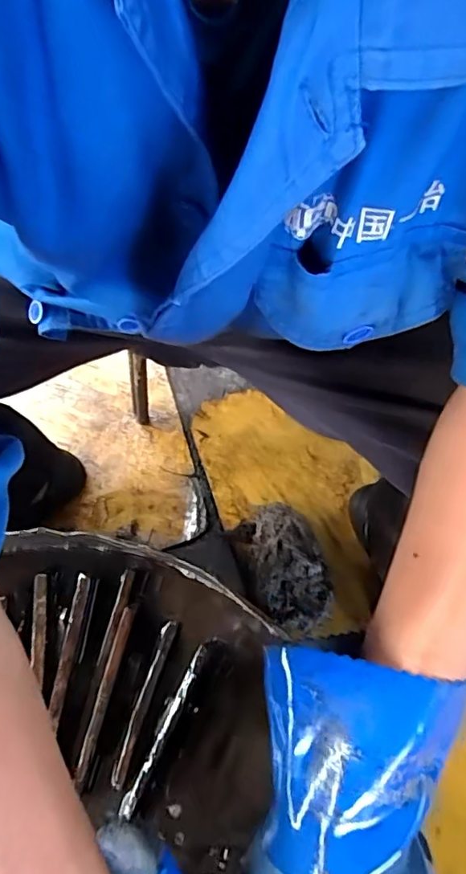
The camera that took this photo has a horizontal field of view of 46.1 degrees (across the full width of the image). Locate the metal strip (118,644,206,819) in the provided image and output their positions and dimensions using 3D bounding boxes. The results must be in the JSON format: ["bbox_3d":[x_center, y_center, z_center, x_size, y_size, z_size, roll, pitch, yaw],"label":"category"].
[{"bbox_3d":[-0.051,0.219,0.413,0.010,0.013,0.128,24,81,12],"label":"metal strip"}]

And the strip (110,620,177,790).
[{"bbox_3d":[-0.069,0.205,0.429,0.012,0.004,0.120,15,68,7],"label":"strip"}]

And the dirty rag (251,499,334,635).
[{"bbox_3d":[0.077,0.187,0.809,0.105,0.061,0.189,-13,66,-7],"label":"dirty rag"}]

